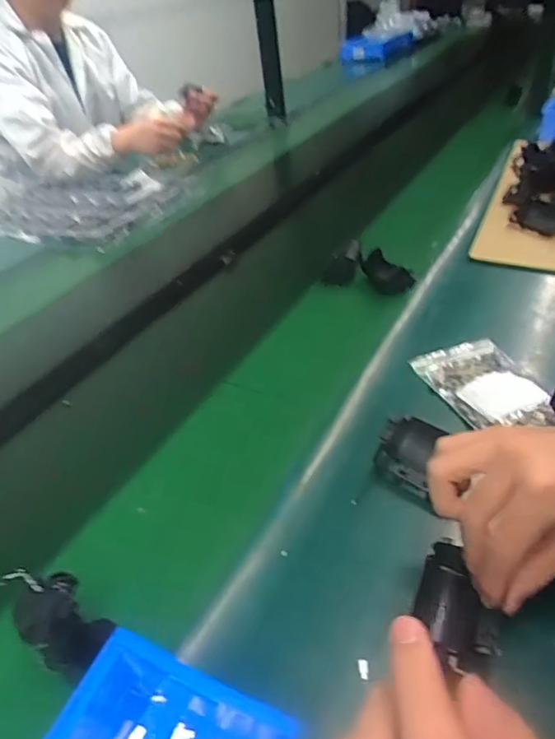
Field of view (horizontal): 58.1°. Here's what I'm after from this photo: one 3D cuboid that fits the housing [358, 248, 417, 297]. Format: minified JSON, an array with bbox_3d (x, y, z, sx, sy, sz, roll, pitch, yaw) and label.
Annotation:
[{"bbox_3d":[0.144,-0.130,0.667,0.045,0.031,0.073,-17,39,-12],"label":"housing"}]

